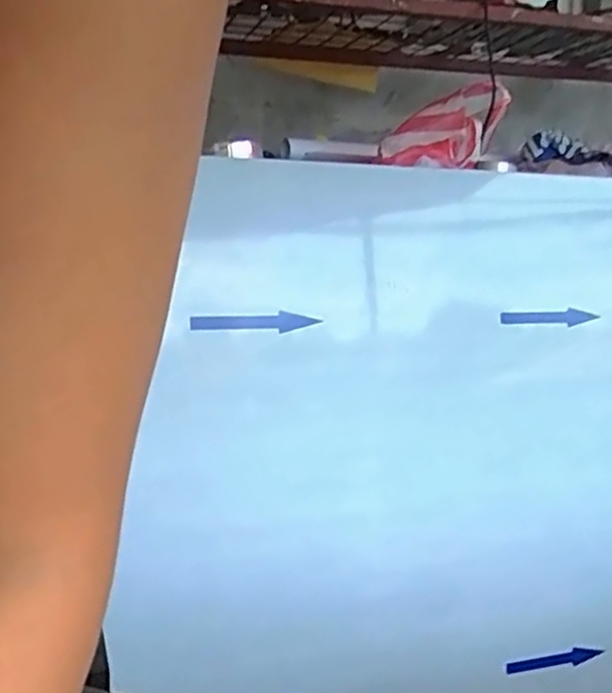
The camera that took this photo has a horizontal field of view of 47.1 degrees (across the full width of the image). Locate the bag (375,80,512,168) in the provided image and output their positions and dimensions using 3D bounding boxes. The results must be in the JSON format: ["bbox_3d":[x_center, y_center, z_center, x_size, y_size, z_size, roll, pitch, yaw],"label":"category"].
[{"bbox_3d":[0.255,-0.416,1.332,0.178,0.158,0.202,-6,13,-36],"label":"bag"}]

